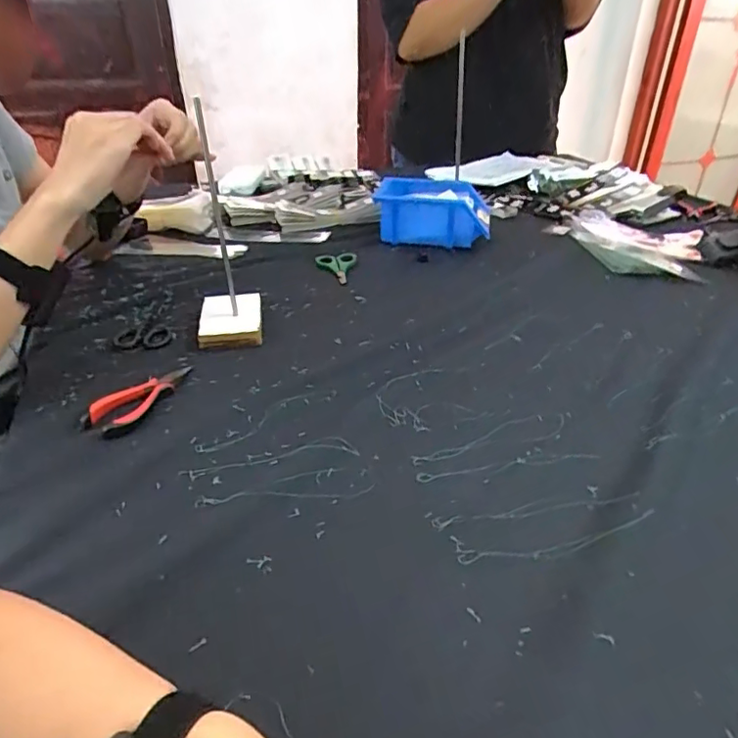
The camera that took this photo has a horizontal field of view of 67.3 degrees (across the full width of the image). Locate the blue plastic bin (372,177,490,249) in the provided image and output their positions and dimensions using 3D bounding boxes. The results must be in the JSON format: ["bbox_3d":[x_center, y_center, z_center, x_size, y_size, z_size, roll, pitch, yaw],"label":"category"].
[{"bbox_3d":[0.107,-0.259,0.920,0.190,0.077,0.126,1,33,1],"label":"blue plastic bin"}]

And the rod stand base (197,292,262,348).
[{"bbox_3d":[-0.162,-0.058,0.648,0.070,0.021,0.097,-5,33,-8],"label":"rod stand base"}]

